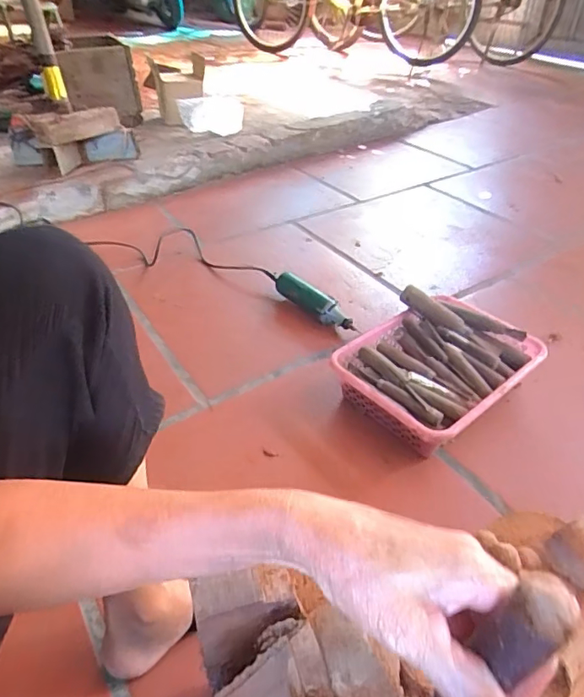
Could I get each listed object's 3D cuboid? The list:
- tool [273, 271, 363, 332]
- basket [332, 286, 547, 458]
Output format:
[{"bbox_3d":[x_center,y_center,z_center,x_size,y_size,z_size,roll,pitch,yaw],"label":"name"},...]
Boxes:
[{"bbox_3d":[0.037,-0.095,1.030,0.055,0.057,0.210,-29,48,-31],"label":"tool"},{"bbox_3d":[0.245,0.031,0.852,0.316,0.107,0.244,-30,48,-30],"label":"basket"}]

